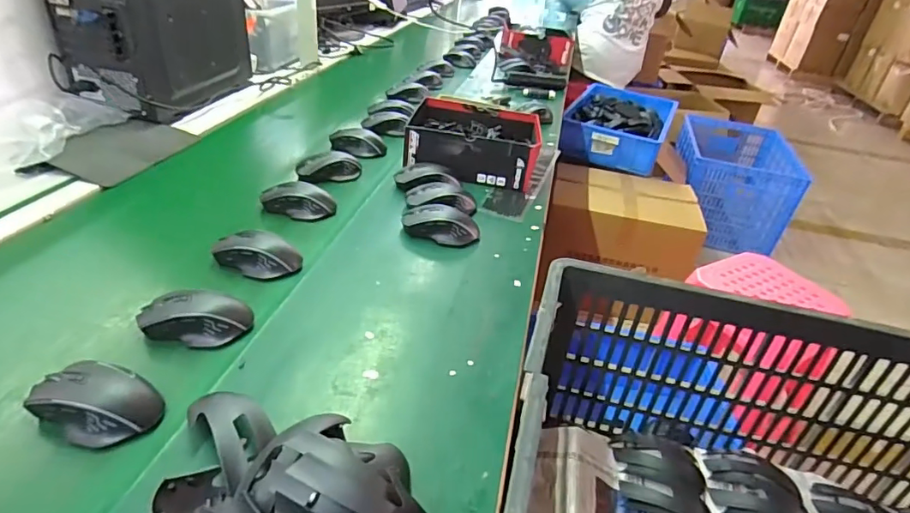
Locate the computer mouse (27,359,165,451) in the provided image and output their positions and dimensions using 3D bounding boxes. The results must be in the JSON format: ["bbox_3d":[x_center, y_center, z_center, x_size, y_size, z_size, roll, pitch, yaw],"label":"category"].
[{"bbox_3d":[-0.338,0.134,0.482,0.114,0.039,0.065,16,35,13],"label":"computer mouse"}]

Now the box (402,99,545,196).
[{"bbox_3d":[0.039,-0.231,1.027,0.249,0.075,0.211,8,34,1],"label":"box"}]

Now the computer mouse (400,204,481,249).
[{"bbox_3d":[-0.022,-0.049,0.801,0.121,0.037,0.066,13,34,7],"label":"computer mouse"}]

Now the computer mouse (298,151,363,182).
[{"bbox_3d":[-0.230,-0.164,0.943,0.112,0.034,0.061,-8,37,-21],"label":"computer mouse"}]

